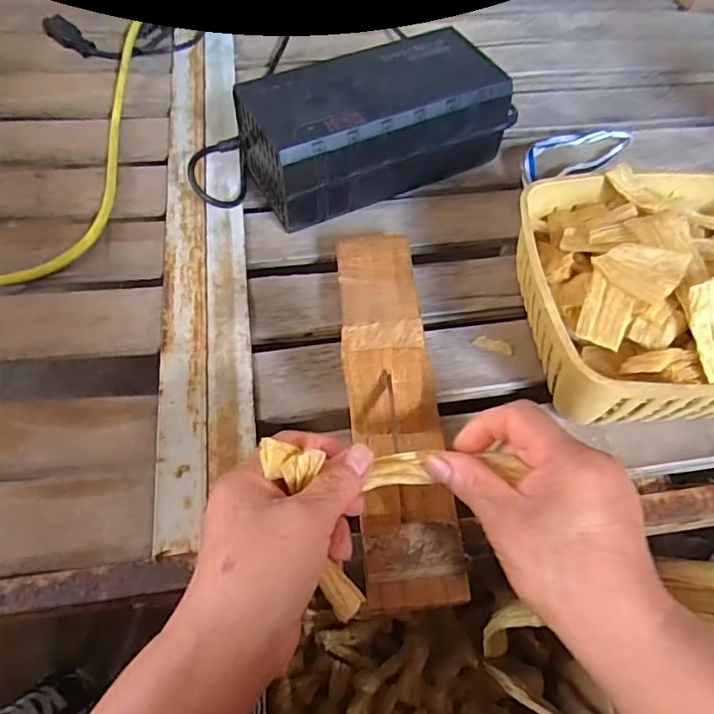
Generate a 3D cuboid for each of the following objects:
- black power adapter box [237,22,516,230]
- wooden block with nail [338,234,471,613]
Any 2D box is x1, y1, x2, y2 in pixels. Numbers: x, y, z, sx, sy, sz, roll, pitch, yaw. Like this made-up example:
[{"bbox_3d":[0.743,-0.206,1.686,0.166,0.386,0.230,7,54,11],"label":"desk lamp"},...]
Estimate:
[{"bbox_3d":[0.016,-0.200,0.505,0.219,0.089,0.103,-21,61,-14],"label":"black power adapter box"},{"bbox_3d":[0.022,0.001,0.361,0.063,0.122,0.280,-4,58,-4],"label":"wooden block with nail"}]

